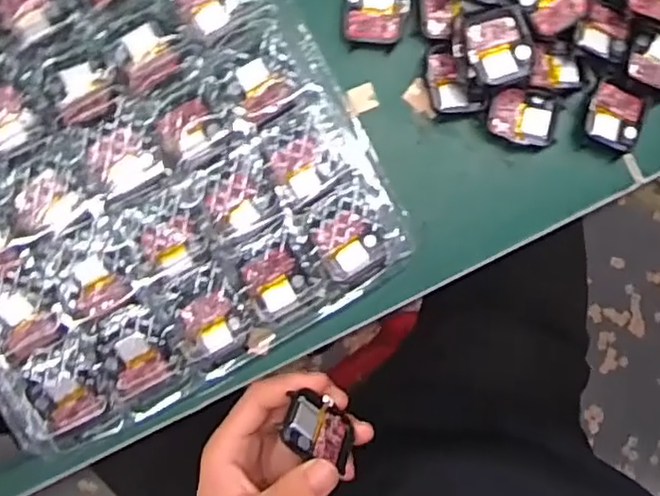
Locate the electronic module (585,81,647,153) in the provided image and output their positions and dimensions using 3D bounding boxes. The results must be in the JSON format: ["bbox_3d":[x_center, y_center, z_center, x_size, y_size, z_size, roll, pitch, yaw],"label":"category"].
[{"bbox_3d":[0.175,-0.080,0.419,0.036,0.012,0.034,23,91,-1],"label":"electronic module"}]

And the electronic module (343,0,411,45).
[{"bbox_3d":[0.028,-0.145,0.418,0.038,0.006,0.038,1,91,0],"label":"electronic module"}]

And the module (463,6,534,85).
[{"bbox_3d":[0.099,-0.119,0.404,0.035,0.020,0.042,-14,91,0],"label":"module"}]

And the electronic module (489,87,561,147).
[{"bbox_3d":[0.119,-0.080,0.422,0.043,0.017,0.033,5,91,-1],"label":"electronic module"}]

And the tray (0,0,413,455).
[{"bbox_3d":[-0.124,-0.056,0.408,0.263,0.018,0.283,-28,91,0],"label":"tray"}]

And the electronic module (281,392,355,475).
[{"bbox_3d":[-0.006,0.102,0.375,0.040,0.035,0.005,37,134,-18],"label":"electronic module"}]

